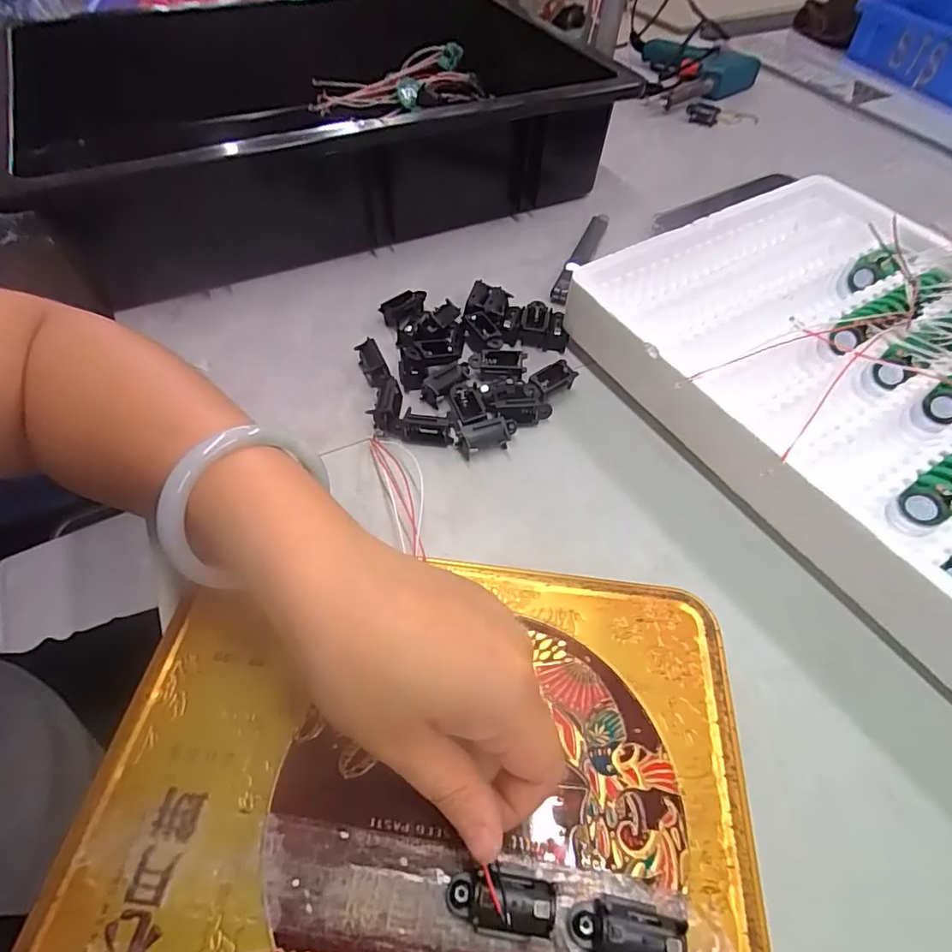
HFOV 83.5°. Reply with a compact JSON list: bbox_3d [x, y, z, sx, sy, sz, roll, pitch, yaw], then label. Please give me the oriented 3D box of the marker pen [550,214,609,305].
[{"bbox_3d":[0.082,-0.174,0.418,0.014,0.013,0.125,20,56,12],"label":"marker pen"}]

